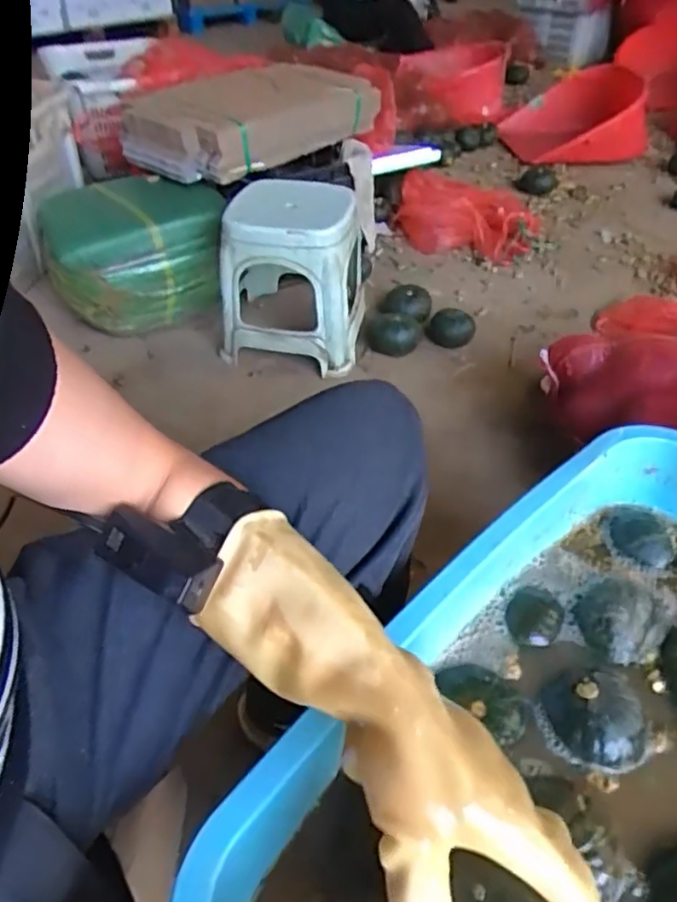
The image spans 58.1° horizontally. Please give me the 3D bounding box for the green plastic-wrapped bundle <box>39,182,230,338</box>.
[{"bbox_3d":[-0.412,-0.423,1.289,0.341,0.207,0.285,-15,46,-14],"label":"green plastic-wrapped bundle"}]

